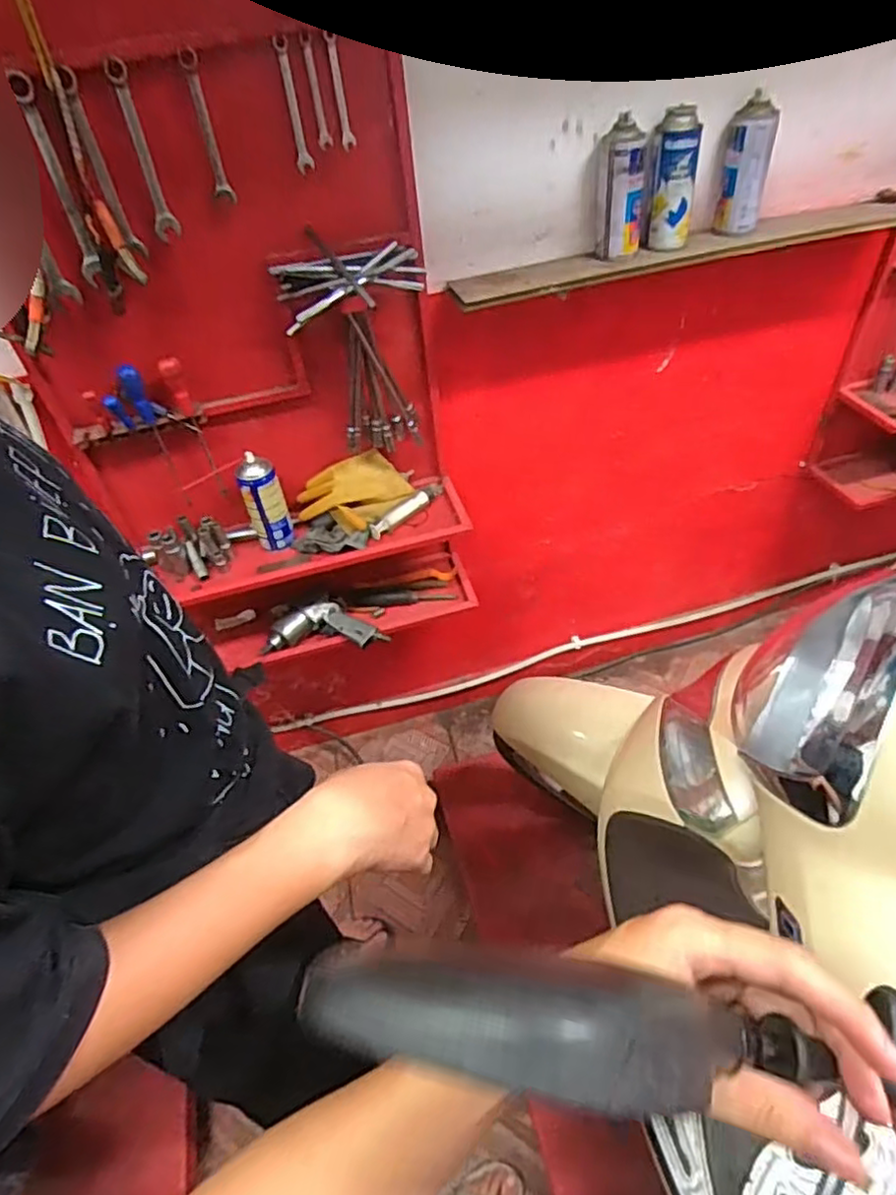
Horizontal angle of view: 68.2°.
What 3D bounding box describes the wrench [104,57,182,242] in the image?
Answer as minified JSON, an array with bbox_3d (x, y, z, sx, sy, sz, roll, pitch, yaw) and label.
[{"bbox_3d":[-0.372,-0.539,0.807,0.030,0.183,0.005,-21,45,-13],"label":"wrench"}]

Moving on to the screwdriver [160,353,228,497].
[{"bbox_3d":[-0.396,-0.262,1.039,0.029,0.231,0.023,-21,48,-13],"label":"screwdriver"}]

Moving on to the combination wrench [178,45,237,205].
[{"bbox_3d":[-0.294,-0.571,0.806,0.024,0.153,0.009,-18,47,-10],"label":"combination wrench"}]

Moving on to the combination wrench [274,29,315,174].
[{"bbox_3d":[-0.192,-0.609,0.823,0.021,0.133,0.011,-13,46,-6],"label":"combination wrench"}]

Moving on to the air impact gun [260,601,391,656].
[{"bbox_3d":[-0.231,0.057,1.252,0.235,0.043,0.094,-1,46,6],"label":"air impact gun"}]

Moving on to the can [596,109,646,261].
[{"bbox_3d":[0.256,-0.596,0.973,0.068,0.161,0.054,1,47,8],"label":"can"}]

